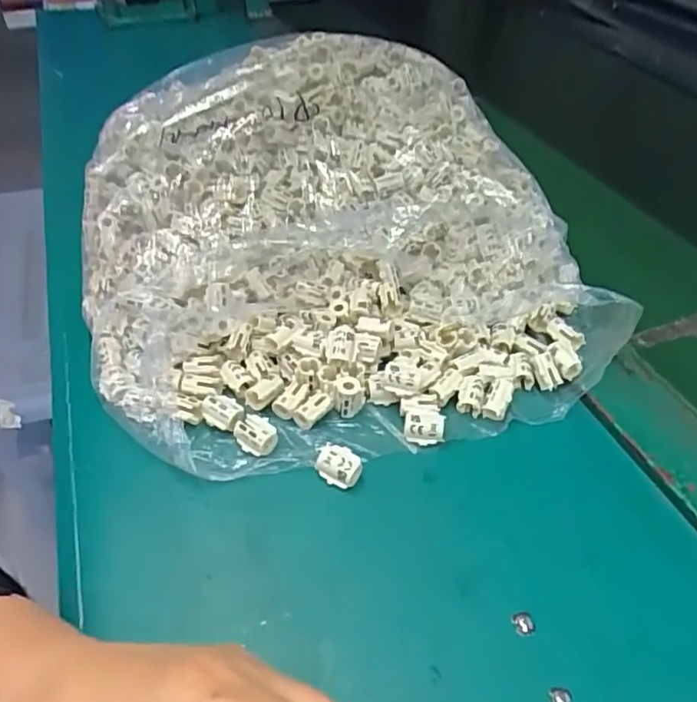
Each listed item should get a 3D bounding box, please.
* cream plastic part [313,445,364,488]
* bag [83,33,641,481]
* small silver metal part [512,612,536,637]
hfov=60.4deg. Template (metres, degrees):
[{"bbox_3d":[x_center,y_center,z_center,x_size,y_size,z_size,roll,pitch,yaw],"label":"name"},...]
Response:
[{"bbox_3d":[-0.006,0.061,0.321,0.024,0.016,0.016,32,52,28],"label":"cream plastic part"},{"bbox_3d":[-0.022,-0.105,0.440,0.334,0.094,0.392,-10,45,-11],"label":"bag"},{"bbox_3d":[0.079,0.122,0.270,0.010,0.004,0.010,0,44,0],"label":"small silver metal part"}]

